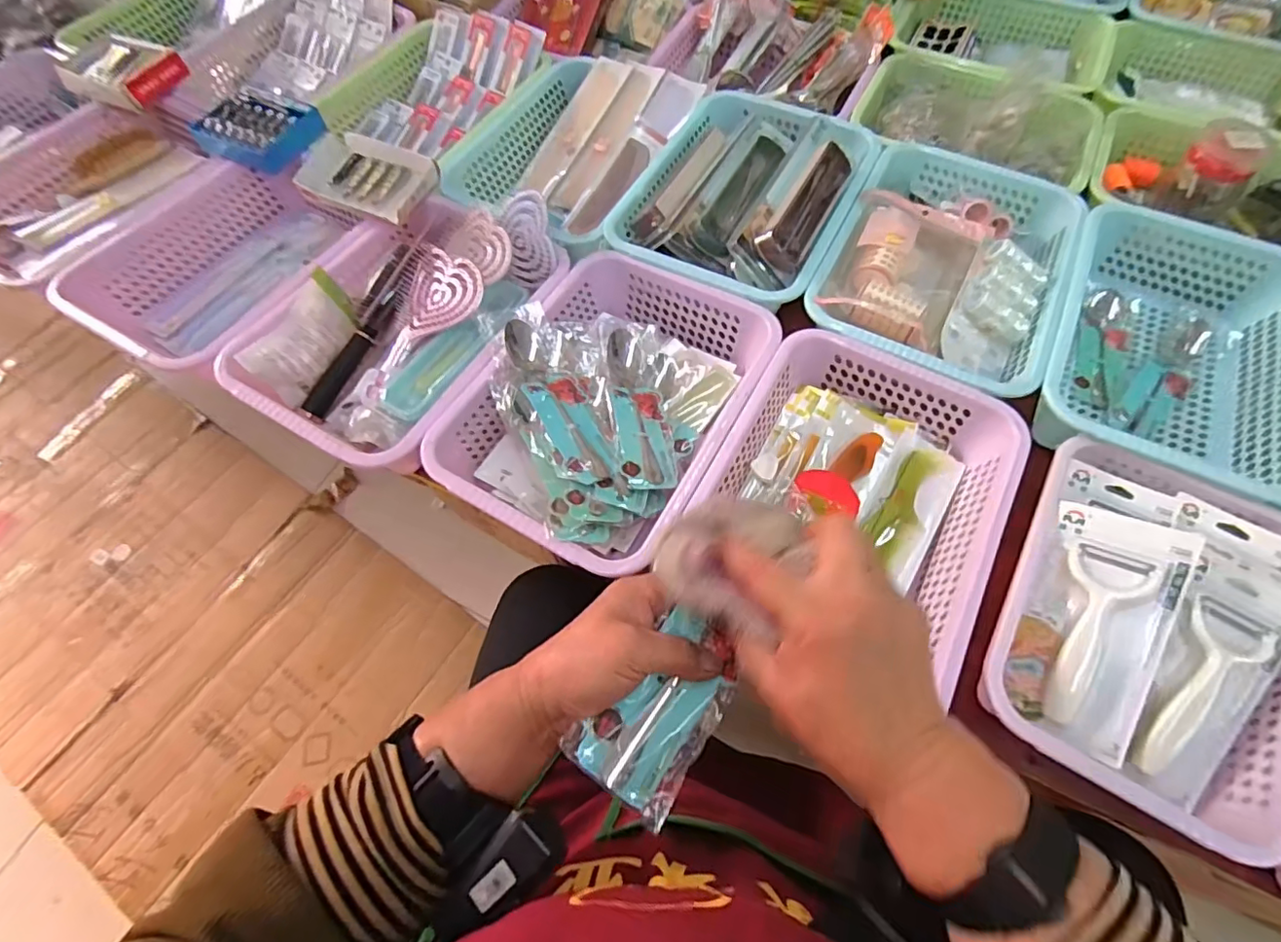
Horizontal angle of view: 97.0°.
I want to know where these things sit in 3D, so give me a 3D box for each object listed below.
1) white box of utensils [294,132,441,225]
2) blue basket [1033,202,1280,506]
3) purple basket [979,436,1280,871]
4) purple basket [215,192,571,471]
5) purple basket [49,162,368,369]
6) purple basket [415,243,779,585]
[{"bbox_3d":[-0.346,-0.372,0.715,0.167,0.022,0.108,25,67,13],"label":"white box of utensils"},{"bbox_3d":[0.577,-0.129,0.624,0.245,0.089,0.335,23,67,12],"label":"blue basket"},{"bbox_3d":[0.435,0.124,0.486,0.222,0.072,0.309,27,67,14],"label":"purple basket"},{"bbox_3d":[-0.264,-0.165,0.645,0.256,0.083,0.334,27,68,14],"label":"purple basket"},{"bbox_3d":[-0.506,-0.253,0.715,0.273,0.104,0.315,28,68,14],"label":"purple basket"},{"bbox_3d":[-0.029,-0.071,0.591,0.247,0.080,0.337,26,67,13],"label":"purple basket"}]

